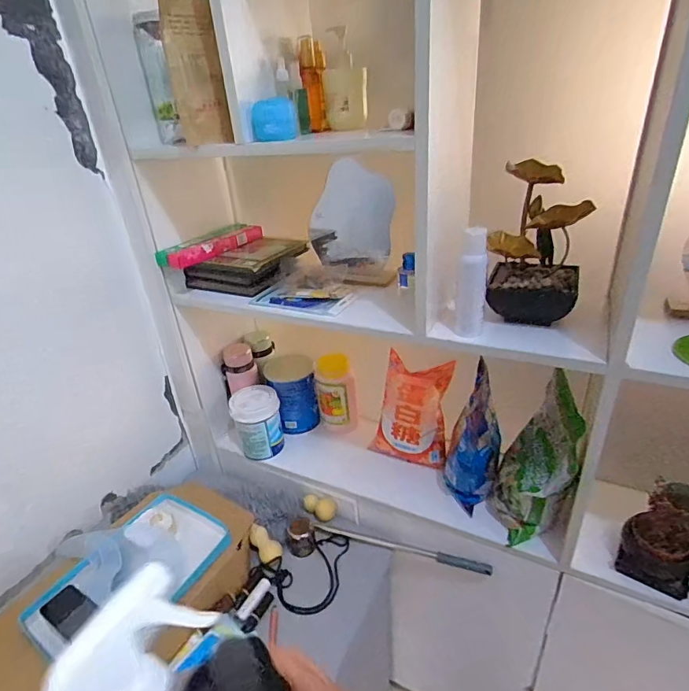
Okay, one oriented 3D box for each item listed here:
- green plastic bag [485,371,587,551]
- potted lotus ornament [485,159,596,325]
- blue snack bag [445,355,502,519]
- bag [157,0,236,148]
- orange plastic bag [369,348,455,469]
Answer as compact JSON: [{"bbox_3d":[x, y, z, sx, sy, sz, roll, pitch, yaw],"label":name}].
[{"bbox_3d":[0.336,0.207,0.801,0.123,0.267,0.208,7,31,20],"label":"green plastic bag"},{"bbox_3d":[0.286,-0.150,0.665,0.123,0.211,0.113,7,31,20],"label":"potted lotus ornament"},{"bbox_3d":[0.264,0.187,0.904,0.104,0.235,0.174,4,30,14],"label":"blue snack bag"},{"bbox_3d":[-0.231,-0.445,0.675,0.079,0.243,0.070,-13,30,-15],"label":"bag"},{"bbox_3d":[0.145,0.144,0.991,0.172,0.235,0.065,10,14,30],"label":"orange plastic bag"}]

